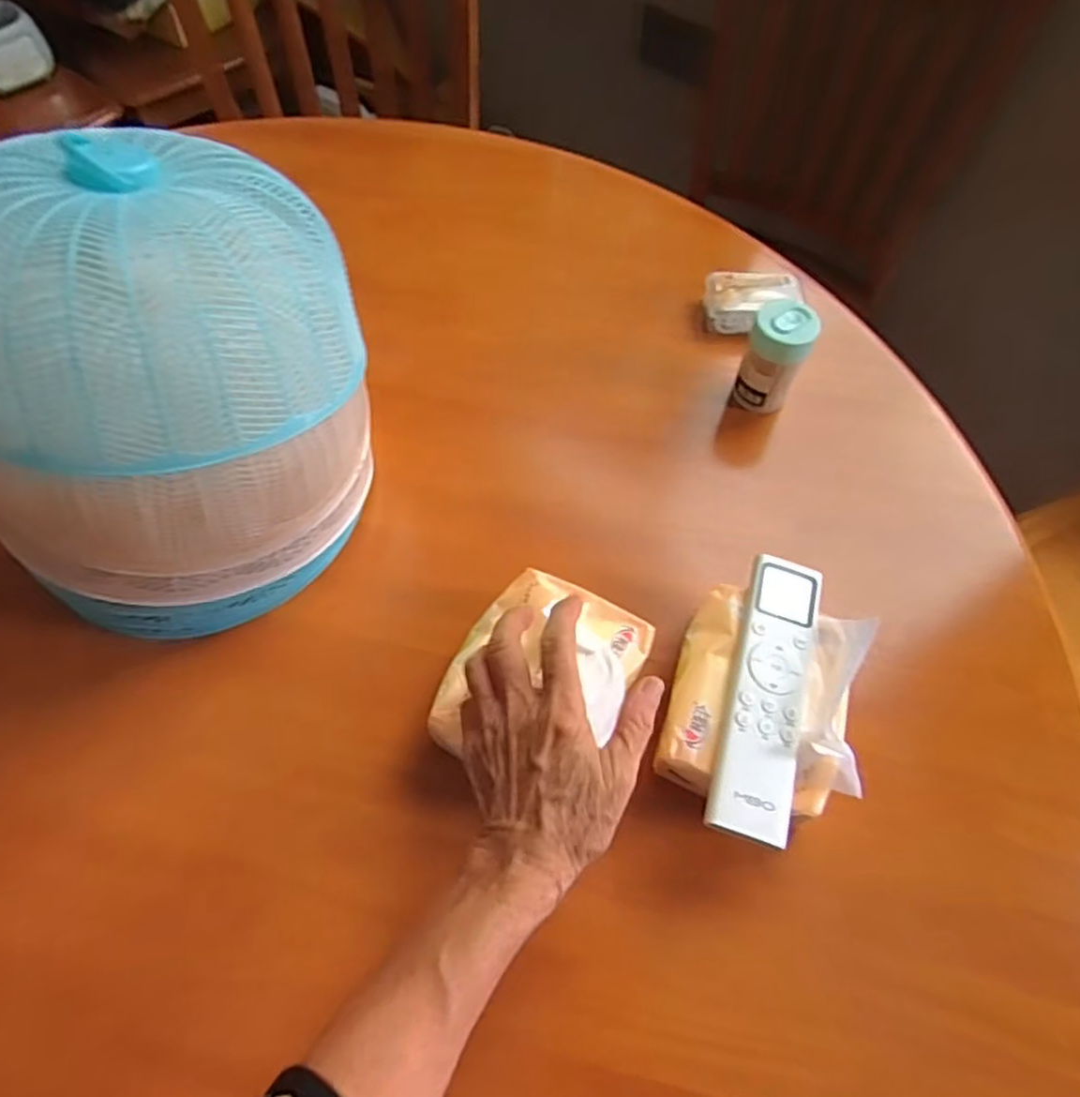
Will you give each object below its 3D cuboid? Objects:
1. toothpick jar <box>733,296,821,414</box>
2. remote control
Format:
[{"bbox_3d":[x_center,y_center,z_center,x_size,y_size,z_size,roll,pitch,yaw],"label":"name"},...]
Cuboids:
[{"bbox_3d":[0.187,-0.151,0.564,0.049,0.082,0.046,0,61,0],"label":"toothpick jar"},{"bbox_3d":[0.137,0.083,0.418,0.046,0.013,0.173,15,62,8],"label":"remote control"}]

